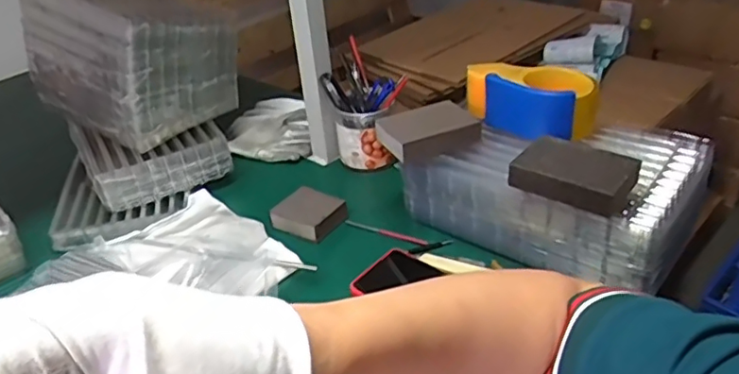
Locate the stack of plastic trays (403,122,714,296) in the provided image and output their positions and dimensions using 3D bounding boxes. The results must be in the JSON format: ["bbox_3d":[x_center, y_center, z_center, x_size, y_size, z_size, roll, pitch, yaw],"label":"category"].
[{"bbox_3d":[0.203,-0.001,0.673,0.285,0.100,0.179,19,40,31],"label":"stack of plastic trays"}]

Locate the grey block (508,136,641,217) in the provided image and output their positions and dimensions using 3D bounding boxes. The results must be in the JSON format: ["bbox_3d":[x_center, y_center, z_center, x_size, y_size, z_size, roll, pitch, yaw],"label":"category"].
[{"bbox_3d":[0.199,-0.014,0.578,0.106,0.035,0.070,25,43,36],"label":"grey block"}]

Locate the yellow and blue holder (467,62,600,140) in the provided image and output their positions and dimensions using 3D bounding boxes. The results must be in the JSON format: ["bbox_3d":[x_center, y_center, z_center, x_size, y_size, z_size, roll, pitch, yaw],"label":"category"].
[{"bbox_3d":[0.188,-0.101,0.693,0.072,0.070,0.137,-29,41,-33],"label":"yellow and blue holder"}]

